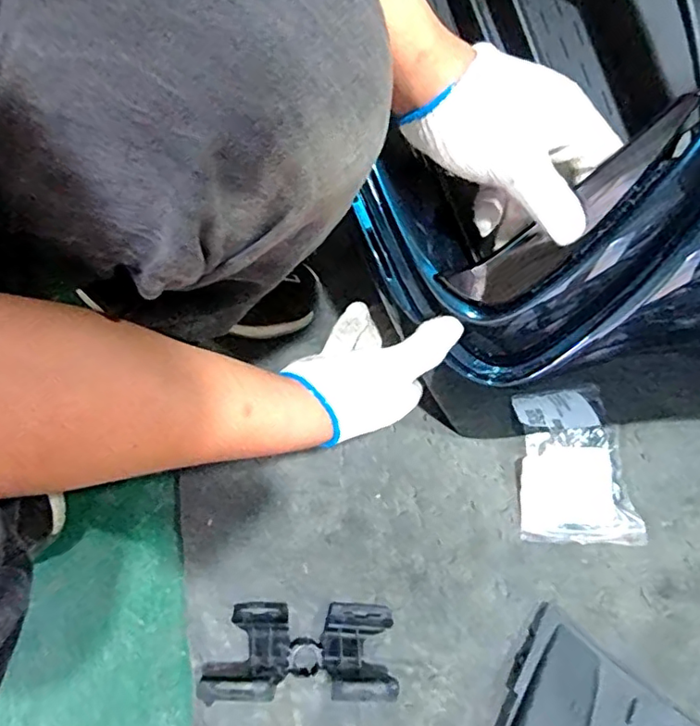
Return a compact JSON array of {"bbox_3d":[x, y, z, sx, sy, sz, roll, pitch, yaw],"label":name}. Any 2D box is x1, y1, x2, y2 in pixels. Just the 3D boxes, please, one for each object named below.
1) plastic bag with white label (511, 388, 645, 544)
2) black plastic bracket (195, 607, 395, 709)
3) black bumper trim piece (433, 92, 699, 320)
[{"bbox_3d":[0.213,0.097,0.544,0.104,0.028,0.142,0,67,3],"label":"plastic bag with white label"},{"bbox_3d":[-0.042,0.245,0.483,0.157,0.046,0.071,0,67,3],"label":"black plastic bracket"},{"bbox_3d":[0.155,-0.097,0.400,0.194,0.076,0.044,-39,64,31],"label":"black bumper trim piece"}]

